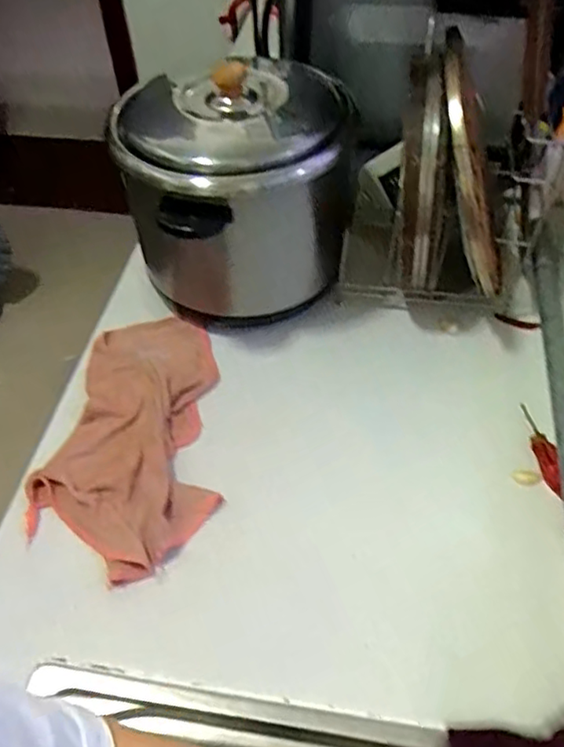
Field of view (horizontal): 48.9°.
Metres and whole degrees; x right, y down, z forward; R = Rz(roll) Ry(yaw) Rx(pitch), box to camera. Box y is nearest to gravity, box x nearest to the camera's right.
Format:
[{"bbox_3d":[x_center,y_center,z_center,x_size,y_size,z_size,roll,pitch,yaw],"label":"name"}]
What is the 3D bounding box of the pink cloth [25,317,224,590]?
[{"bbox_3d":[-0.165,0.055,0.665,0.179,0.034,0.326,-4,51,-2],"label":"pink cloth"}]

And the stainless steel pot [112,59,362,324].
[{"bbox_3d":[-0.056,-0.209,0.728,0.233,0.232,0.218,-1,51,1],"label":"stainless steel pot"}]

